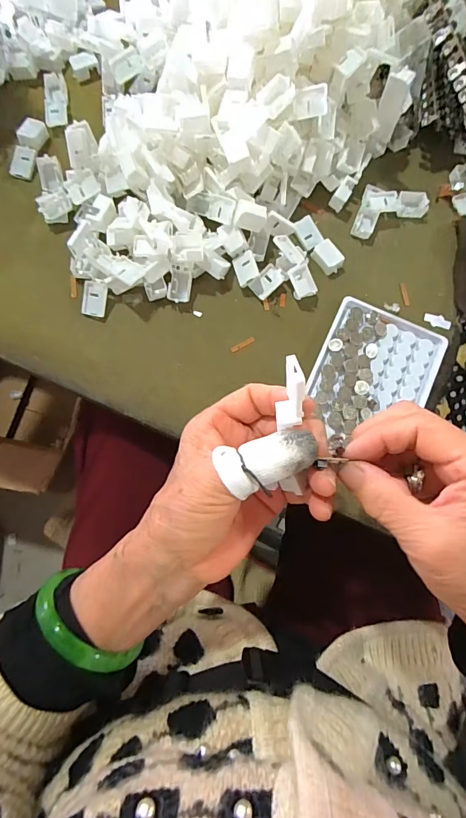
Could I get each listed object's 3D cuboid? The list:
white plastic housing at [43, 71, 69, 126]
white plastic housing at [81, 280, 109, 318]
[{"bbox_3d":[-0.168,-0.294,0.382,0.018,0.011,0.056,-6,78,-3],"label":"white plastic housing"},{"bbox_3d":[-0.117,-0.093,0.340,0.022,0.006,0.028,13,97,7],"label":"white plastic housing"}]

